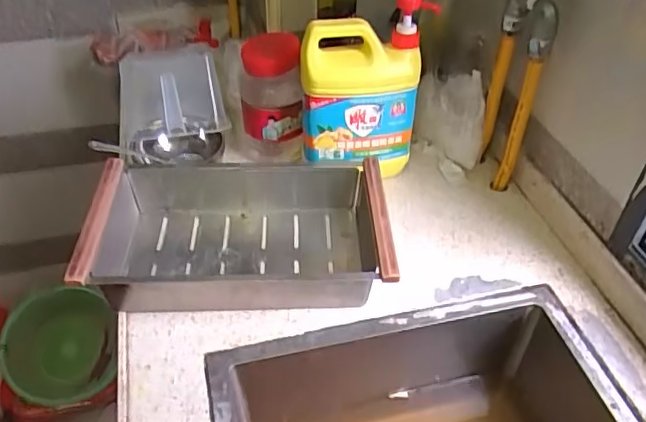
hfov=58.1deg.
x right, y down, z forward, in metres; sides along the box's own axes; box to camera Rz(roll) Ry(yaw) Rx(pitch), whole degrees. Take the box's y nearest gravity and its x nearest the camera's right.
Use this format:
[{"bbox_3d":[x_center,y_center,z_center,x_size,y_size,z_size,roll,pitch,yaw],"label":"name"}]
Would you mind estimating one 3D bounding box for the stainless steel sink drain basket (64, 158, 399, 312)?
[{"bbox_3d":[-0.095,0.023,0.684,0.329,0.098,0.191,-1,44,-2],"label":"stainless steel sink drain basket"}]

